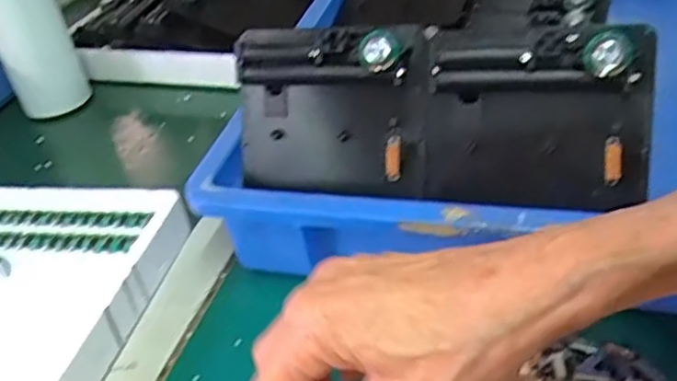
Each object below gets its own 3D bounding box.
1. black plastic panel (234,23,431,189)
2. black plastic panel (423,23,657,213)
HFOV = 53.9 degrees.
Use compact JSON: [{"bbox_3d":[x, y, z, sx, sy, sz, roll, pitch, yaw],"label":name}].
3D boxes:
[{"bbox_3d":[-0.006,-0.044,0.378,0.108,0.089,0.020,2,19,19],"label":"black plastic panel"},{"bbox_3d":[0.099,-0.035,0.341,0.111,0.088,0.013,3,21,21],"label":"black plastic panel"}]

